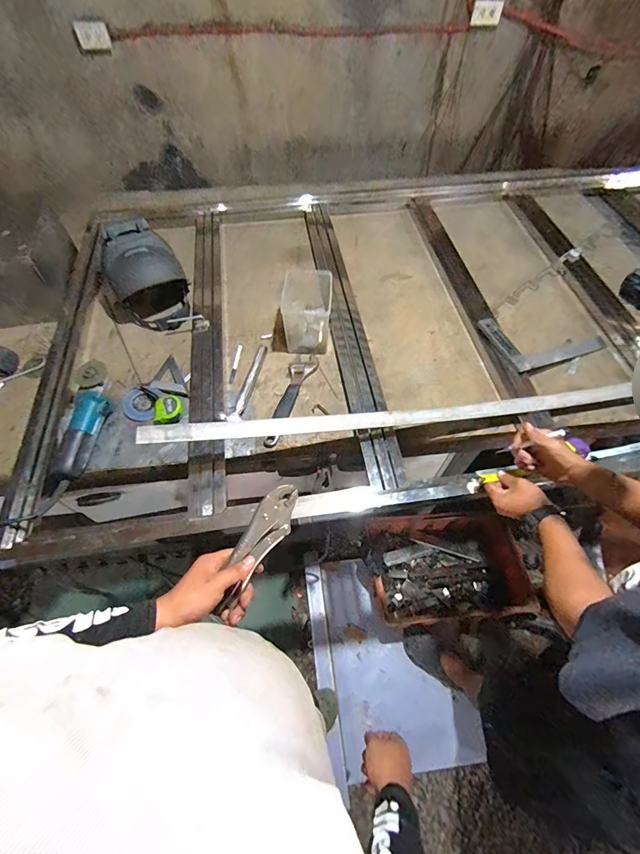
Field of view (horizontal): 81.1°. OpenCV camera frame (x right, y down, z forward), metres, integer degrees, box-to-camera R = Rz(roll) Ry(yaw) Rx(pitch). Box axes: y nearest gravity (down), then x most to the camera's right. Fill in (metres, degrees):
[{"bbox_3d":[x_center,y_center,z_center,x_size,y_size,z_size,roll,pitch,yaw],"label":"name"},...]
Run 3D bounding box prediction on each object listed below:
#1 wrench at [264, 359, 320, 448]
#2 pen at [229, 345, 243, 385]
[{"bbox_3d":[-0.084,-0.072,0.940,0.066,0.022,0.276,20,60,11],"label":"wrench"},{"bbox_3d":[-0.225,-0.168,0.998,0.014,0.013,0.132,5,58,2],"label":"pen"}]

